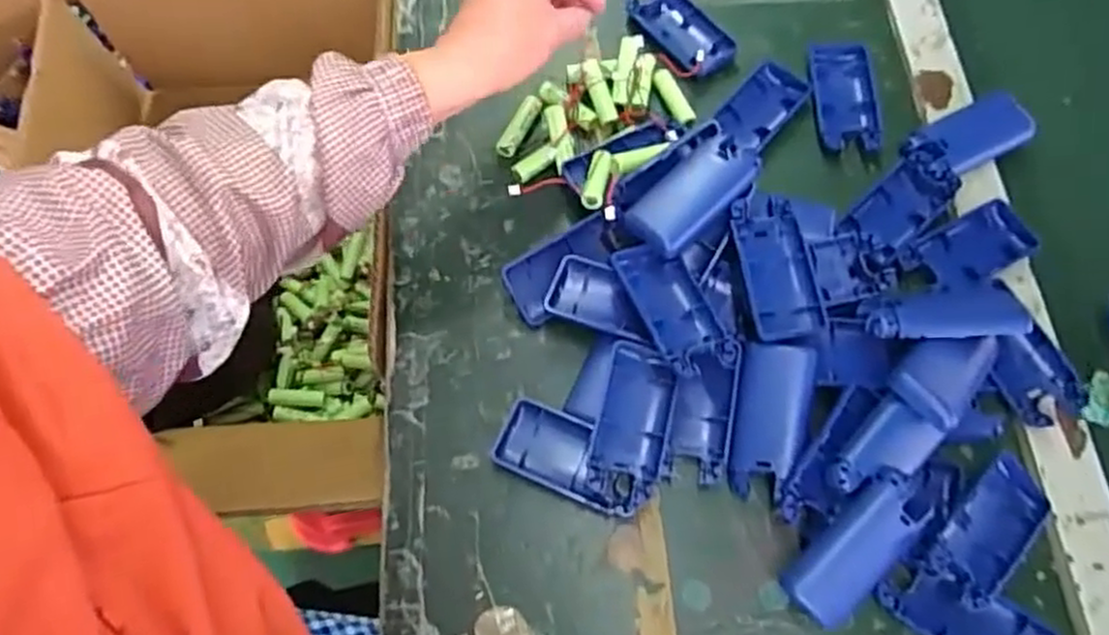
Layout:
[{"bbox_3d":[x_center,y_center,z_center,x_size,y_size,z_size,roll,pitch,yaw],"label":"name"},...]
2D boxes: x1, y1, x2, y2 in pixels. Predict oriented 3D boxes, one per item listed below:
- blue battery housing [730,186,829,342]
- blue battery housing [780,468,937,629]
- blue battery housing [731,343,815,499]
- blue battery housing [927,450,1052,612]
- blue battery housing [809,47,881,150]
[{"bbox_3d":[0.137,-0.033,0.463,0.042,0.016,0.094,-7,68,-4],"label":"blue battery housing"},{"bbox_3d":[0.168,0.126,0.414,0.043,0.019,0.091,43,93,-10],"label":"blue battery housing"},{"bbox_3d":[0.126,0.061,0.444,0.042,0.015,0.091,15,87,7],"label":"blue battery housing"},{"bbox_3d":[0.243,0.118,0.421,0.091,0.023,0.041,-36,71,-27],"label":"blue battery housing"},{"bbox_3d":[0.210,-0.160,0.551,0.045,0.013,0.091,4,67,2],"label":"blue battery housing"}]

